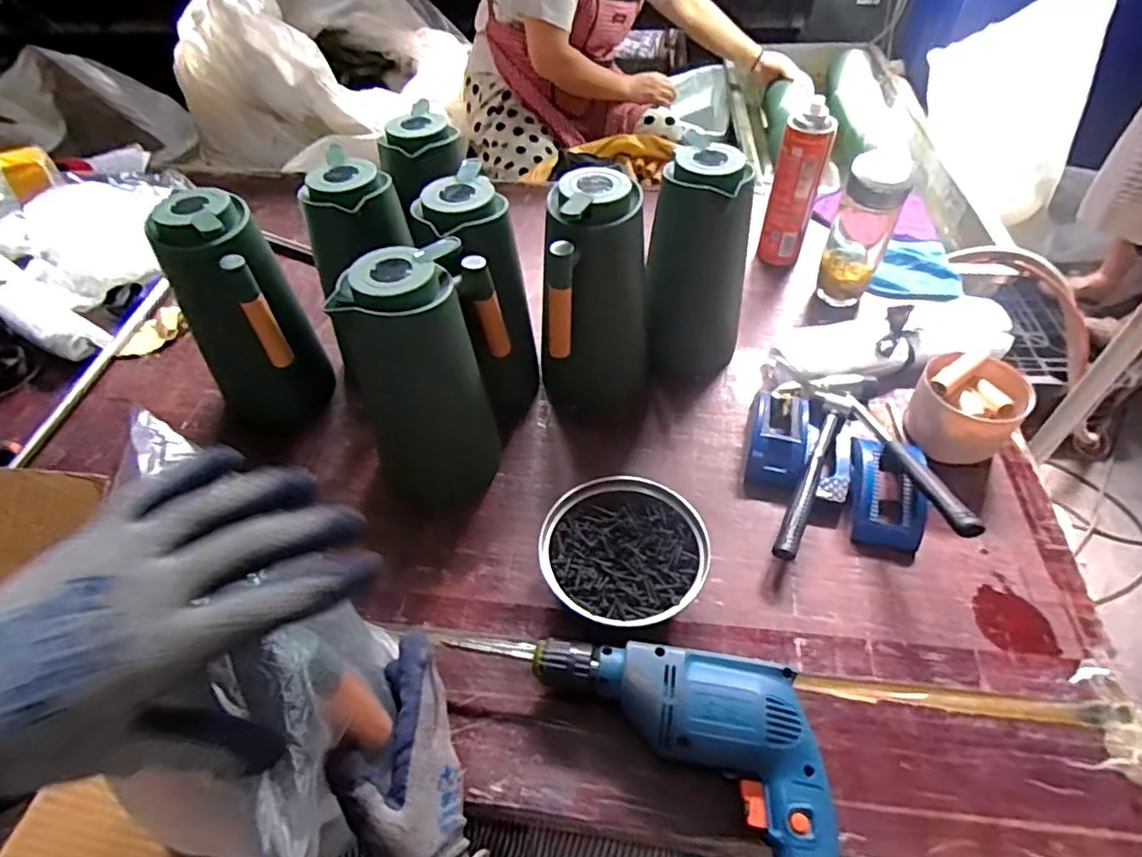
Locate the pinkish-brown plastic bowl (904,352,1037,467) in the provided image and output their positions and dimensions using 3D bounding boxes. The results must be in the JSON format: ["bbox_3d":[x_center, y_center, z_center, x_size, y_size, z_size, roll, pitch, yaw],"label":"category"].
[{"bbox_3d":[0.429,-0.018,0.687,0.100,0.094,0.101,0,49,0],"label":"pinkish-brown plastic bowl"}]

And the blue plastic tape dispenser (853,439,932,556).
[{"bbox_3d":[0.325,0.060,0.641,0.065,0.058,0.119,10,50,9],"label":"blue plastic tape dispenser"}]

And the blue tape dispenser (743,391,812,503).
[{"bbox_3d":[0.232,0.012,0.700,0.065,0.047,0.141,12,50,11],"label":"blue tape dispenser"}]

